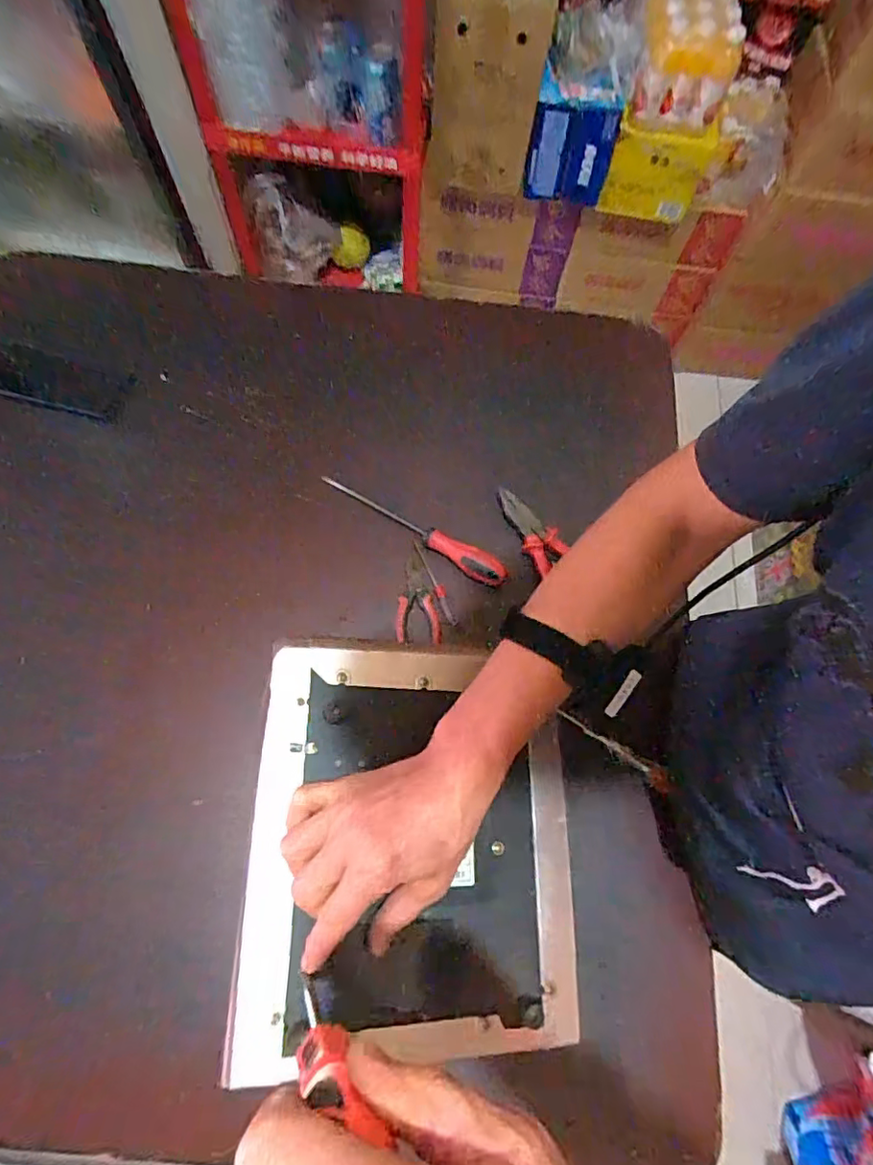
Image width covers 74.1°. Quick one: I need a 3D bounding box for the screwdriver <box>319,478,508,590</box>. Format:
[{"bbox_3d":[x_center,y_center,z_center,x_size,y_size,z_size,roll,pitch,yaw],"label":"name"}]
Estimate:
[{"bbox_3d":[-0.031,-0.066,0.684,0.252,0.035,0.028,31,71,9],"label":"screwdriver"}]

